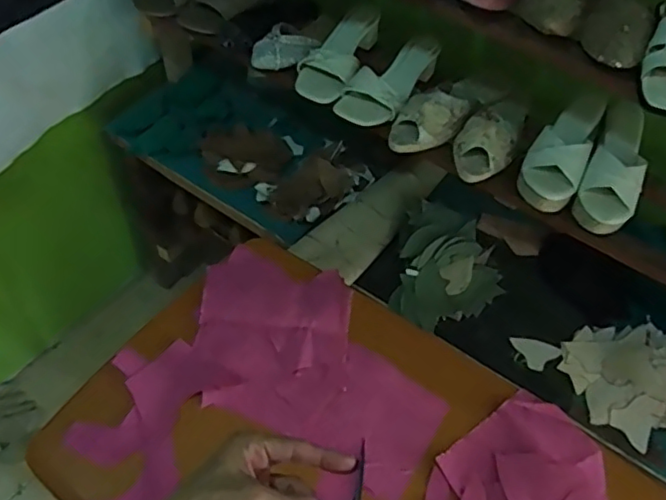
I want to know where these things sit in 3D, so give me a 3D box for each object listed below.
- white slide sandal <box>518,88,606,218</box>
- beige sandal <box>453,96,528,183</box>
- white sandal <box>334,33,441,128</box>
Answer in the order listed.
[{"bbox_3d":[0.344,-0.152,0.903,0.083,0.059,0.214,26,55,15],"label":"white slide sandal"},{"bbox_3d":[0.258,-0.193,0.948,0.087,0.061,0.222,27,55,15],"label":"beige sandal"},{"bbox_3d":[0.091,-0.282,0.992,0.093,0.064,0.187,28,55,16],"label":"white sandal"}]

